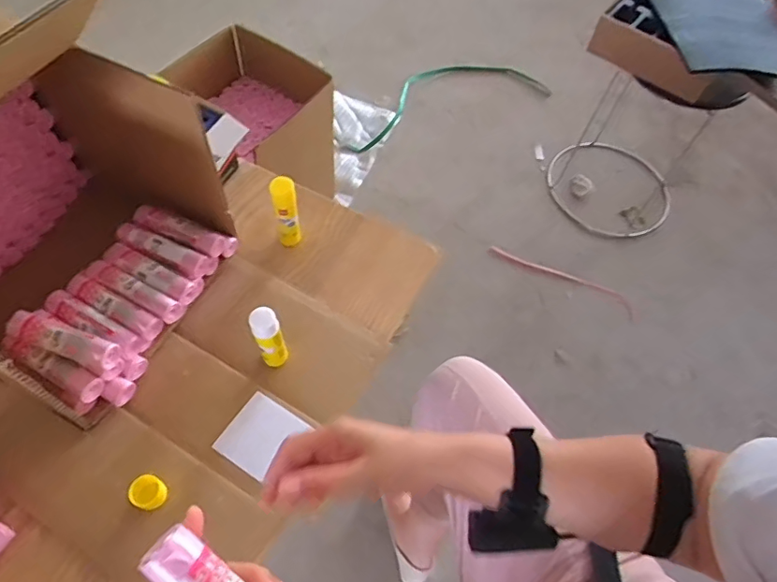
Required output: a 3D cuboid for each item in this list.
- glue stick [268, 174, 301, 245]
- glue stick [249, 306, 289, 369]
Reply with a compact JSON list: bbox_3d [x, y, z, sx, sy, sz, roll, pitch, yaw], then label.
[{"bbox_3d":[-0.135,-0.104,0.697,0.031,0.112,0.025,-15,62,-13],"label":"glue stick"},{"bbox_3d":[-0.135,0.058,0.604,0.031,0.122,0.025,-23,64,-17],"label":"glue stick"}]

